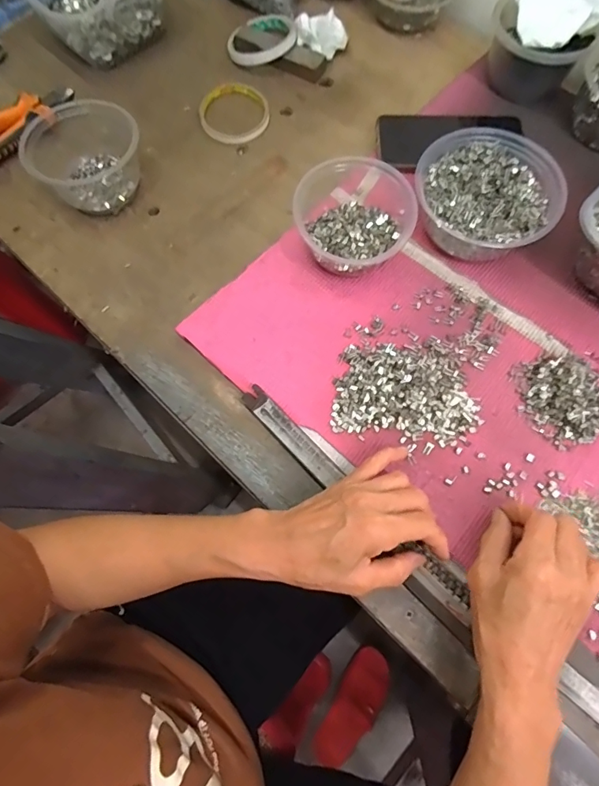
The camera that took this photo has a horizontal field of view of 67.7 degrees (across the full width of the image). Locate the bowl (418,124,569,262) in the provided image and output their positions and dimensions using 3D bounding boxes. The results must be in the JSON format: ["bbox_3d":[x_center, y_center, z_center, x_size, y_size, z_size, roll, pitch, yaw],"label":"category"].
[{"bbox_3d":[0.180,-0.192,0.444,0.126,0.057,0.132,0,71,0],"label":"bowl"}]

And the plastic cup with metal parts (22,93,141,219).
[{"bbox_3d":[-0.228,-0.255,0.479,0.111,0.063,0.111,-1,73,2],"label":"plastic cup with metal parts"}]

